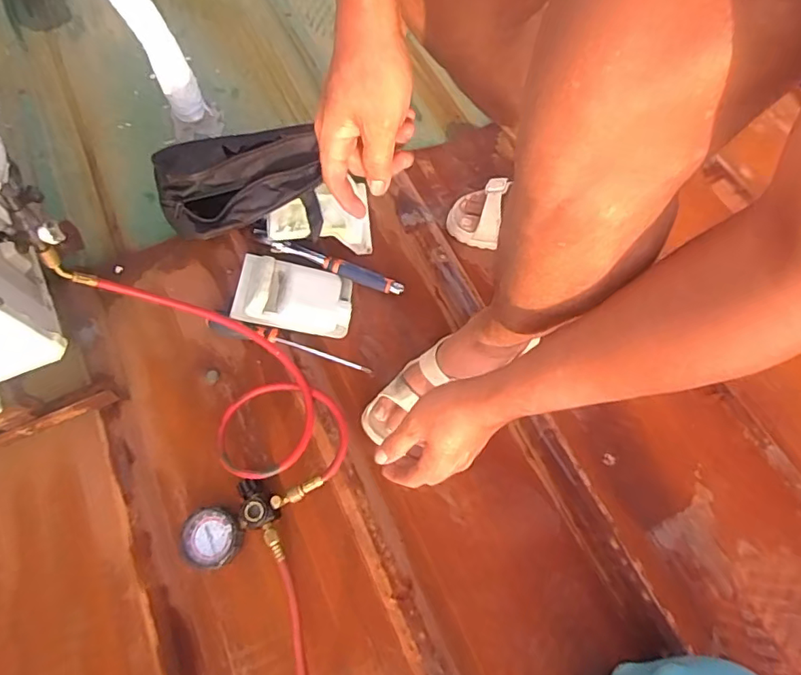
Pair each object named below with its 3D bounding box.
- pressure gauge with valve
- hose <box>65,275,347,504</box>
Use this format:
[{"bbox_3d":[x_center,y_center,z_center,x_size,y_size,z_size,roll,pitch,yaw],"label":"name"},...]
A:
[{"bbox_3d":[-0.183,0.227,0.661,0.165,0.034,0.093,-7,66,-4],"label":"pressure gauge with valve"},{"bbox_3d":[-0.222,0.039,0.687,0.160,0.161,0.372,-41,77,-16],"label":"hose"}]

